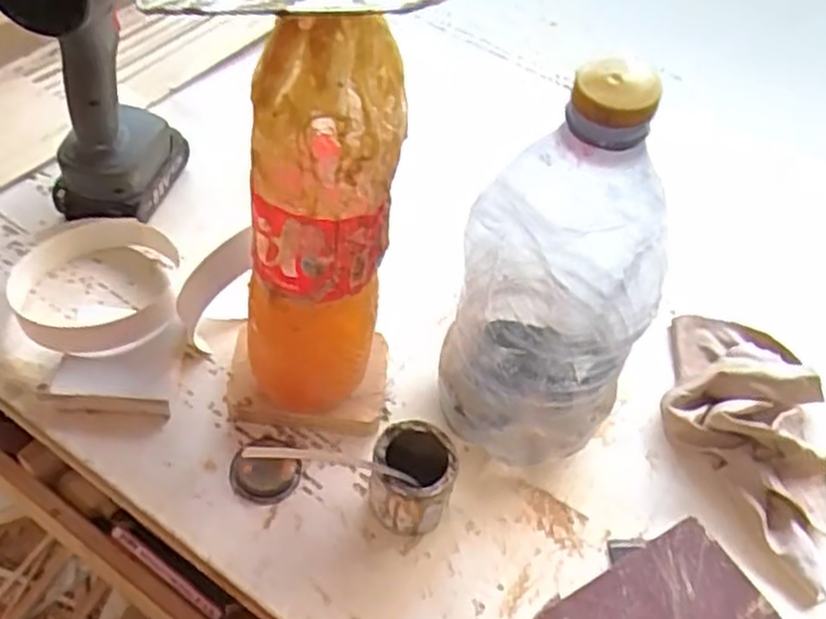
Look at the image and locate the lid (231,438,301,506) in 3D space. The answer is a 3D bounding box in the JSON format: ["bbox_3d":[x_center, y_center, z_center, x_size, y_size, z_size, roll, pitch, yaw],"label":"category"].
[{"bbox_3d":[-0.099,0.106,0.520,0.045,0.008,0.046,5,50,-5],"label":"lid"}]

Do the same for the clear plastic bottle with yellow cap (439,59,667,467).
[{"bbox_3d":[0.085,-0.020,0.466,0.109,0.293,0.104,16,50,4],"label":"clear plastic bottle with yellow cap"}]

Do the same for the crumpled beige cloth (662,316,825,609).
[{"bbox_3d":[0.247,0.083,0.561,0.118,0.036,0.224,13,50,2],"label":"crumpled beige cloth"}]

